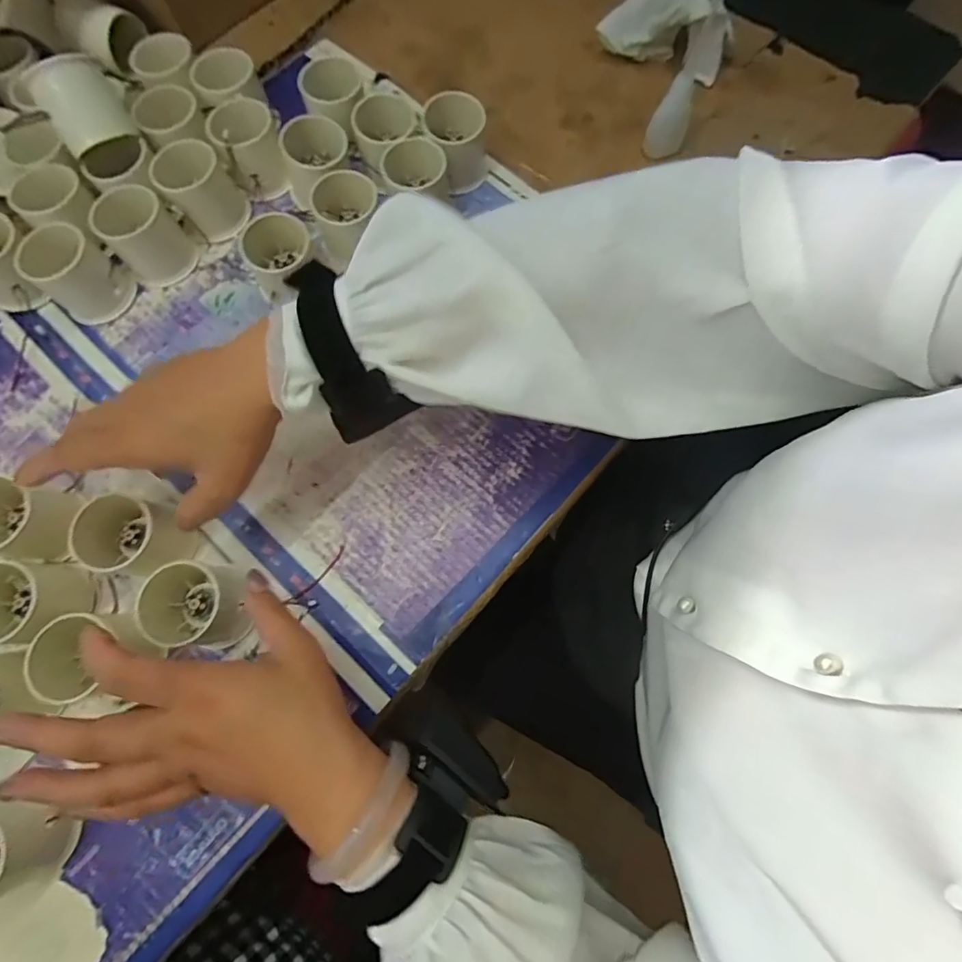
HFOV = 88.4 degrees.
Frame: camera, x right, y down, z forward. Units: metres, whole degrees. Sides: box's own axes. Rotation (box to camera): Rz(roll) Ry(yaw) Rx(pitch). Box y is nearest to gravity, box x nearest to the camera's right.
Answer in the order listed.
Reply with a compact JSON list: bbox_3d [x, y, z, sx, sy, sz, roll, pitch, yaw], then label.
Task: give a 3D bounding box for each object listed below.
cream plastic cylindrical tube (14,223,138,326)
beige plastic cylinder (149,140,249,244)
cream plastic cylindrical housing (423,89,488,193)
[{"bbox_3d":[-0.305,-0.156,0.378,0.050,0.055,0.052,0,75,-1],"label":"cream plastic cylindrical tube"},{"bbox_3d":[-0.225,-0.236,0.401,0.055,0.053,0.068,-38,79,-10],"label":"beige plastic cylinder"},{"bbox_3d":[-0.019,-0.288,0.422,0.051,0.058,0.056,0,75,-1],"label":"cream plastic cylindrical housing"}]

